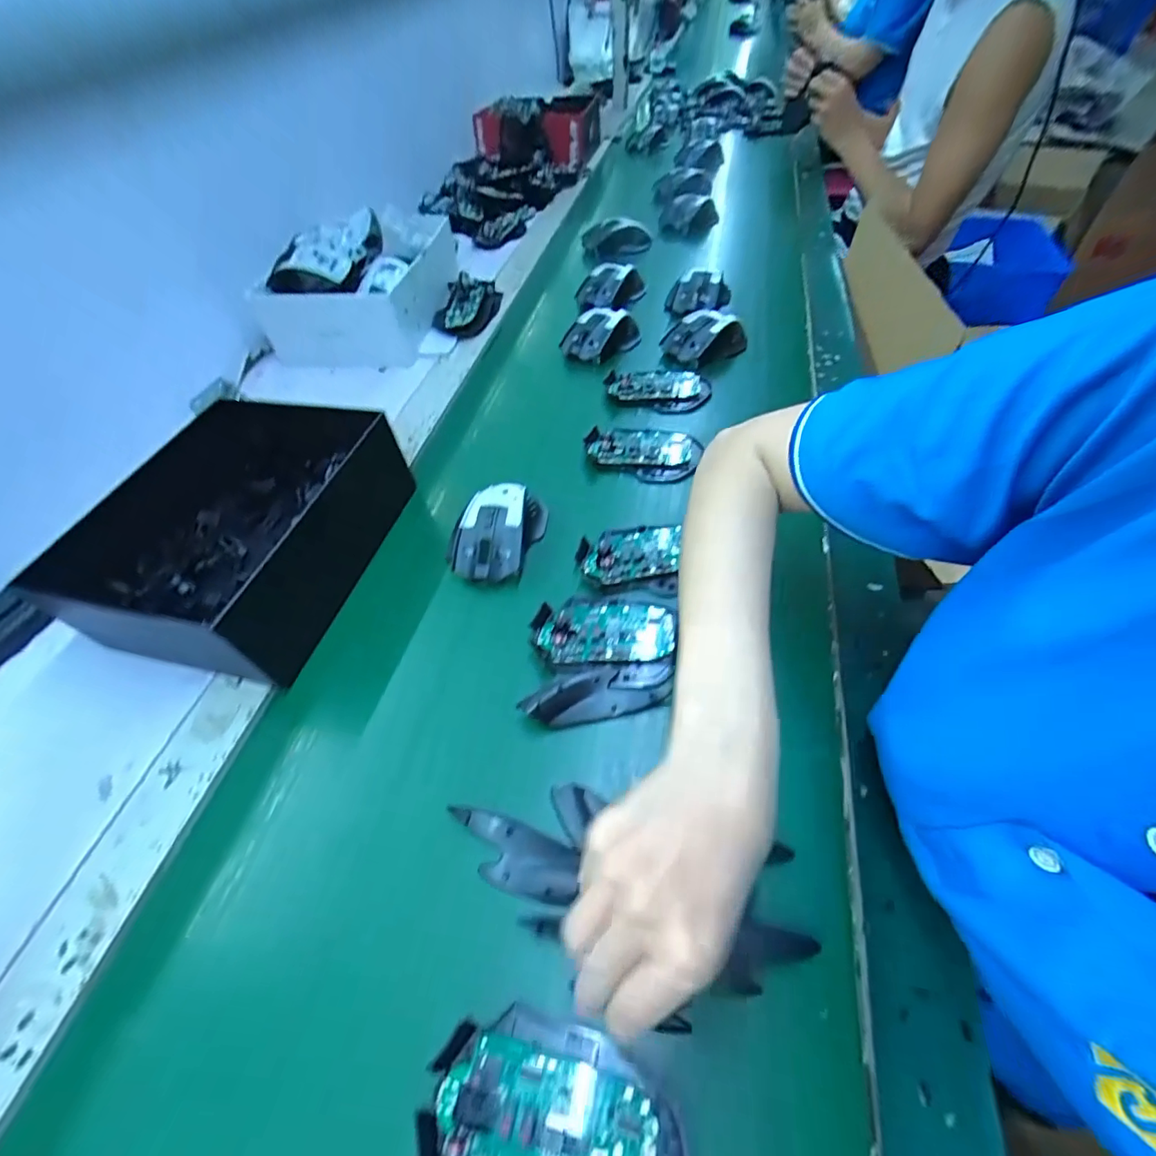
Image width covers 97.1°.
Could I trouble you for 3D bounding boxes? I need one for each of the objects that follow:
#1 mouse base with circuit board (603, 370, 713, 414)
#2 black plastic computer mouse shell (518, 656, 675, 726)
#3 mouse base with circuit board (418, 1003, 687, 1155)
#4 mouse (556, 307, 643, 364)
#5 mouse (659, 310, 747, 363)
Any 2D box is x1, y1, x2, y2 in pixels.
[{"bbox_3d":[0.087,-0.214,0.570,0.115,0.014,0.068,12,54,15],"label":"mouse base with circuit board"},{"bbox_3d":[0.017,0.078,0.352,0.105,0.020,0.034,-11,52,-2],"label":"black plastic computer mouse shell"},{"bbox_3d":[-0.012,0.248,0.230,0.113,0.022,0.073,13,55,16],"label":"mouse base with circuit board"},{"bbox_3d":[0.029,-0.296,0.619,0.095,0.034,0.058,-28,55,-15],"label":"mouse"},{"bbox_3d":[0.150,-0.287,0.602,0.089,0.030,0.064,-19,53,-9],"label":"mouse"}]

